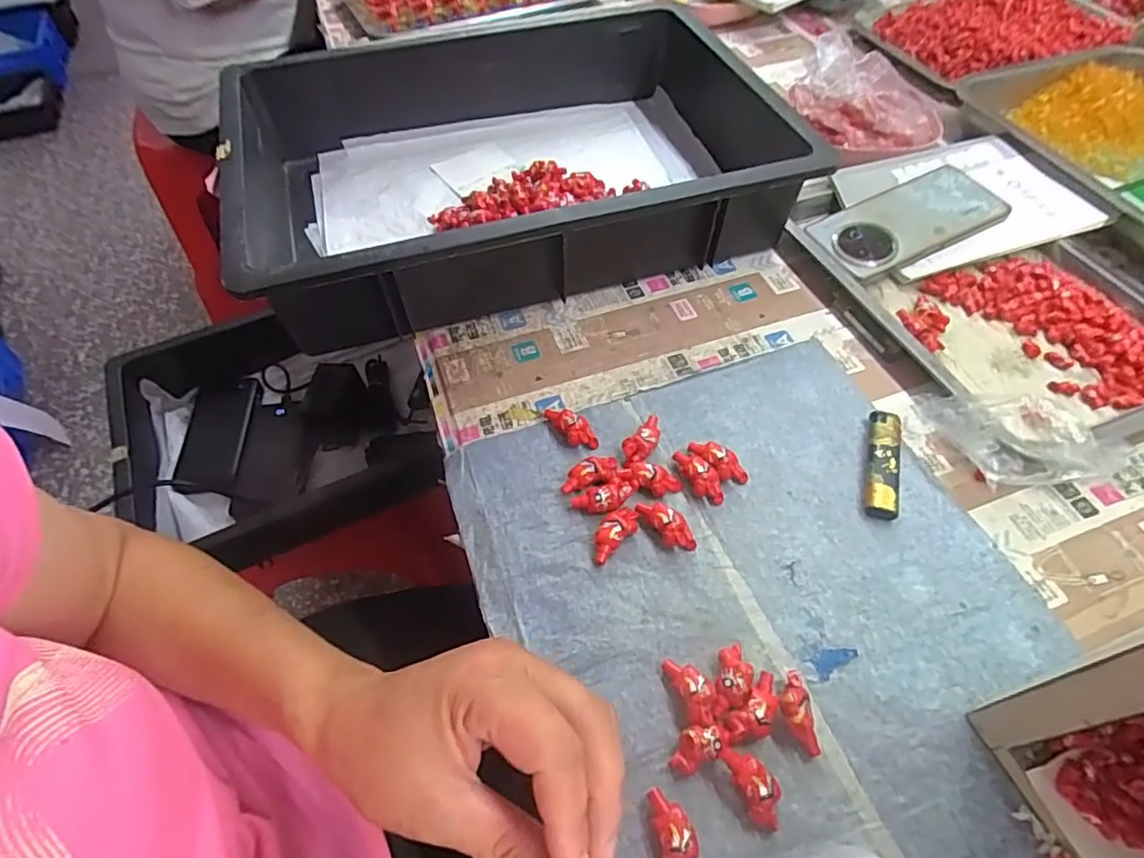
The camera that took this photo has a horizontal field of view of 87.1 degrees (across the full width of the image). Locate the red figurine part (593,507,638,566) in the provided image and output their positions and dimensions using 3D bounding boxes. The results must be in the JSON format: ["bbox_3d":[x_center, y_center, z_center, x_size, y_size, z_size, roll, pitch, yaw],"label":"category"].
[{"bbox_3d":[0.025,0.063,0.365,0.016,0.013,0.040,37,63,24],"label":"red figurine part"}]

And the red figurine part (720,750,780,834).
[{"bbox_3d":[0.088,0.170,0.286,0.017,0.011,0.037,-23,70,-12],"label":"red figurine part"}]

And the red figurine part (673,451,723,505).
[{"bbox_3d":[0.082,0.031,0.388,0.017,0.013,0.041,-22,57,-13],"label":"red figurine part"}]

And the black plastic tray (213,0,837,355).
[{"bbox_3d":[-0.050,-0.248,0.539,0.458,0.098,0.338,-15,56,-9],"label":"black plastic tray"}]

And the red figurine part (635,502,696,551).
[{"bbox_3d":[0.058,0.059,0.368,0.018,0.015,0.039,-31,59,-19],"label":"red figurine part"}]

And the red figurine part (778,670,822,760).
[{"bbox_3d":[0.113,0.144,0.305,0.016,0.018,0.037,-7,55,-3],"label":"red figurine part"}]

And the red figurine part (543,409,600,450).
[{"bbox_3d":[-0.002,-0.002,0.415,0.017,0.016,0.044,-36,61,-22],"label":"red figurine part"}]

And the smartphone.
[{"bbox_3d":[0.286,-0.180,0.514,0.156,0.011,0.077,-24,61,-8],"label":"smartphone"}]

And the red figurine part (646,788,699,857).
[{"bbox_3d":[0.046,0.188,0.277,0.019,0.013,0.037,-8,55,-5],"label":"red figurine part"}]

